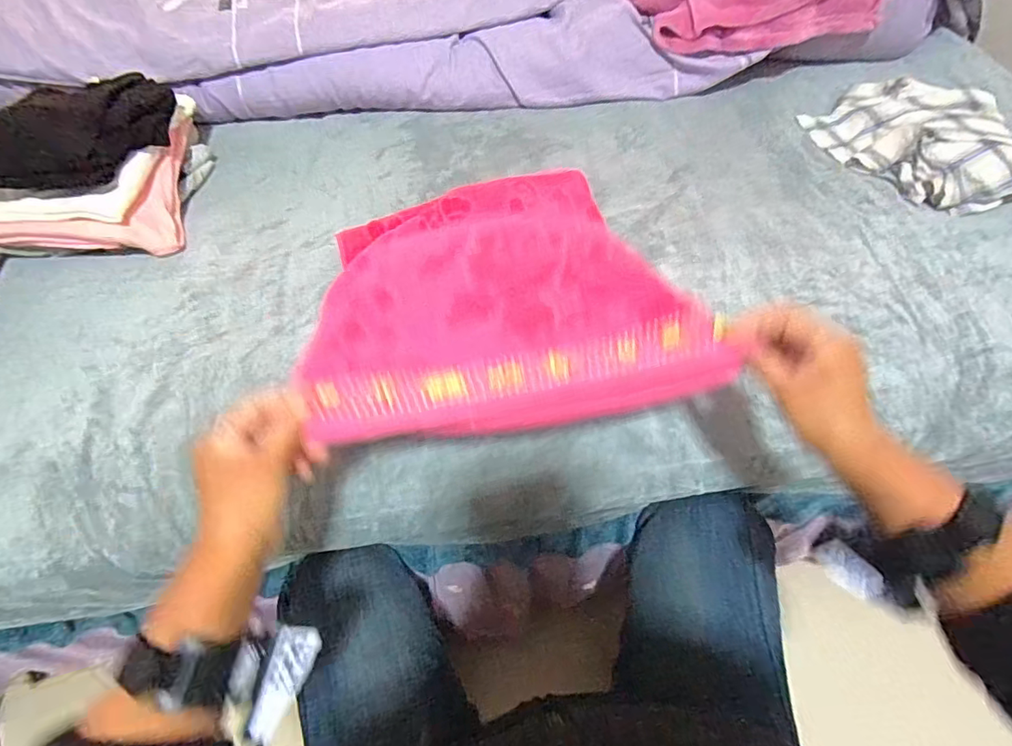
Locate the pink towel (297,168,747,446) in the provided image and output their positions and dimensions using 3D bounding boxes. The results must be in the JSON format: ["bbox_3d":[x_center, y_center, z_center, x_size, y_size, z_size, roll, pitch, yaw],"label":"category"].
[{"bbox_3d":[-0.021,-0.110,0.532,0.326,0.122,0.430,-9,55,-4],"label":"pink towel"}]

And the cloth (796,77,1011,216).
[{"bbox_3d":[0.613,-0.353,0.743,0.222,0.062,0.314,-28,59,-16],"label":"cloth"}]

